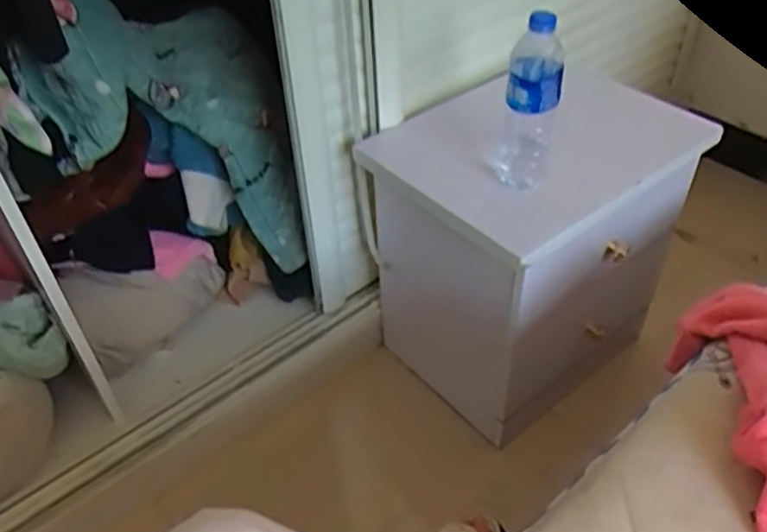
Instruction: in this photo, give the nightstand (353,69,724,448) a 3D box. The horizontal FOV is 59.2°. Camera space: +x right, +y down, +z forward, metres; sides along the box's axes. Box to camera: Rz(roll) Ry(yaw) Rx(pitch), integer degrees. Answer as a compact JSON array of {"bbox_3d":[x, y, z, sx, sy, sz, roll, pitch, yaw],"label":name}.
[{"bbox_3d":[0.230,-0.040,1.127,0.399,0.464,0.328,-30,49,-26],"label":"nightstand"}]

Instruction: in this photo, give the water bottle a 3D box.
[{"bbox_3d":[0.183,-0.198,0.844,0.068,0.229,0.059,9,44,13],"label":"water bottle"}]

